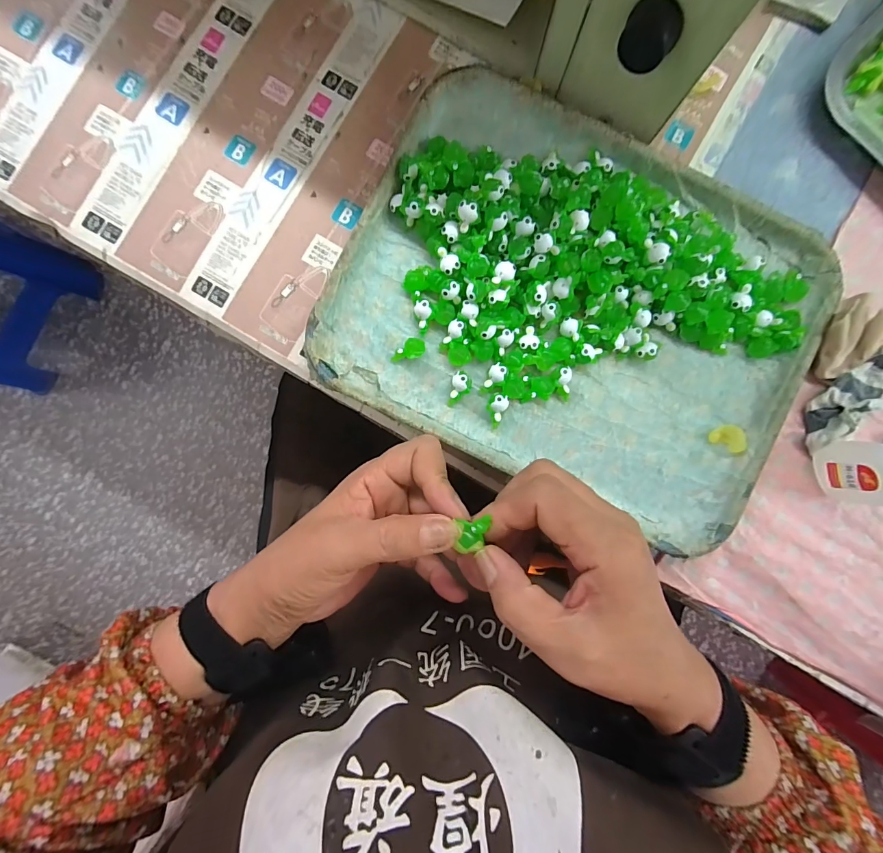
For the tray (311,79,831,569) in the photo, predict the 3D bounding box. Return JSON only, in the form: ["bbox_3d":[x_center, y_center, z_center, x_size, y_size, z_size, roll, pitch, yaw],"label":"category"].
[{"bbox_3d":[0.103,-0.098,0.298,0.339,0.035,0.278,25,89,0],"label":"tray"}]

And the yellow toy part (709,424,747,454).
[{"bbox_3d":[0.216,0.009,0.305,0.019,0.013,0.021,-4,89,0],"label":"yellow toy part"}]

